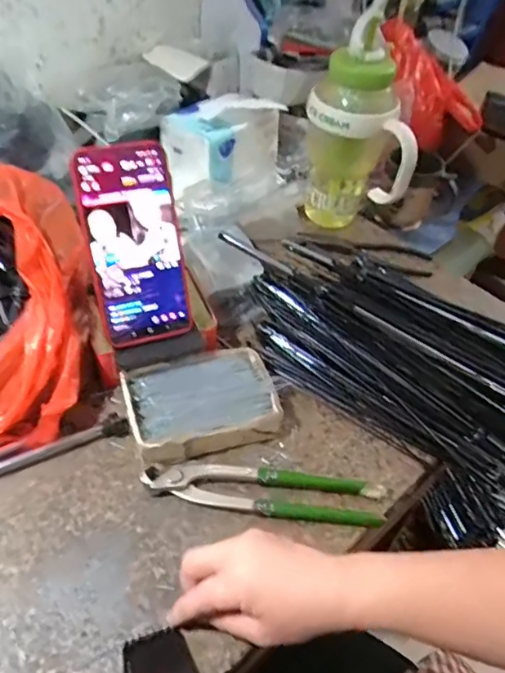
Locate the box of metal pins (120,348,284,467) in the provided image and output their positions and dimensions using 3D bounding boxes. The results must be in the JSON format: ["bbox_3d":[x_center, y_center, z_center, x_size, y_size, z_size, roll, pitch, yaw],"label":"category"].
[{"bbox_3d":[-0.043,0.062,0.483,0.128,0.043,0.085,-15,49,-19],"label":"box of metal pins"}]

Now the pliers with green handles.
[{"bbox_3d":[0.011,0.125,0.445,0.194,0.021,0.044,6,46,1],"label":"pliers with green handles"}]

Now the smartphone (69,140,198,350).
[{"bbox_3d":[-0.098,-0.077,0.458,0.081,0.164,0.012,-16,19,-19],"label":"smartphone"}]

